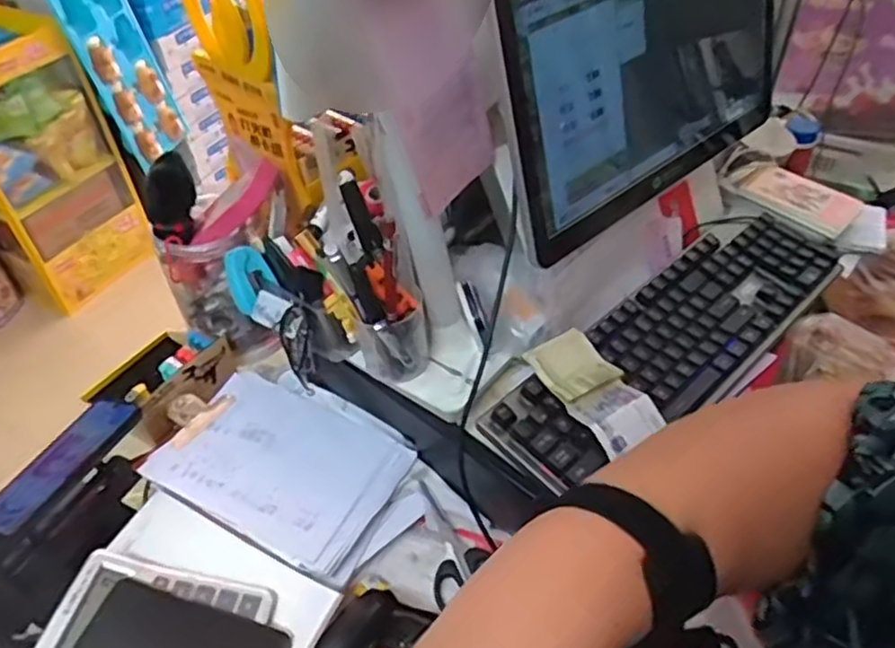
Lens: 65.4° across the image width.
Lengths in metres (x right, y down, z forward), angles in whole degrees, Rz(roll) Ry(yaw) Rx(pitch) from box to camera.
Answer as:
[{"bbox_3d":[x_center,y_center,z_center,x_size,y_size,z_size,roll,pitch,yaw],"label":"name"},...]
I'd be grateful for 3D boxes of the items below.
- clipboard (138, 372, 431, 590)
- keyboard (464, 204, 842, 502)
[{"bbox_3d":[-0.162,0.143,0.700,0.266,0.038,0.163,21,50,22],"label":"clipboard"},{"bbox_3d":[0.231,0.005,0.668,0.439,0.030,0.119,-34,53,-28],"label":"keyboard"}]

